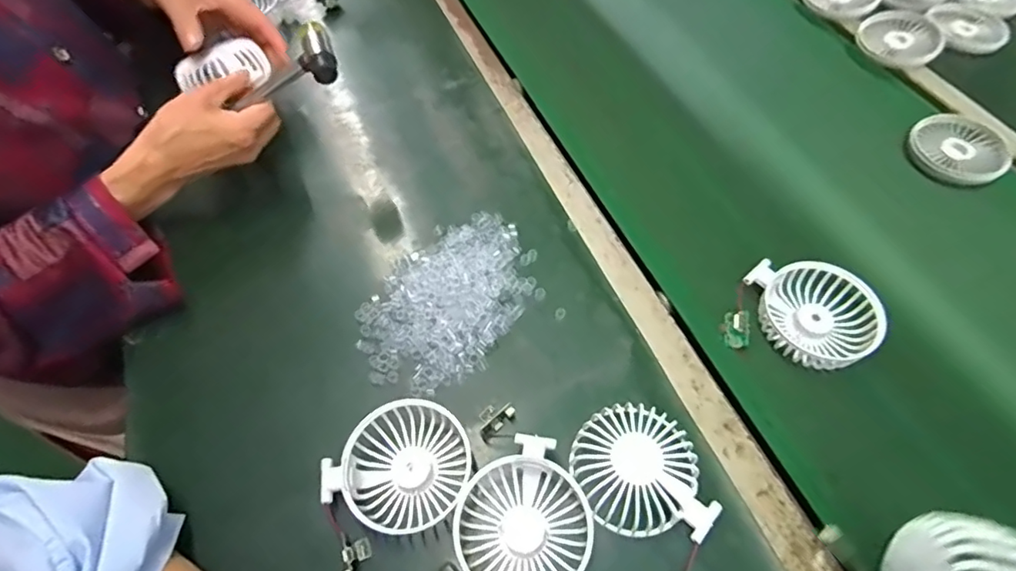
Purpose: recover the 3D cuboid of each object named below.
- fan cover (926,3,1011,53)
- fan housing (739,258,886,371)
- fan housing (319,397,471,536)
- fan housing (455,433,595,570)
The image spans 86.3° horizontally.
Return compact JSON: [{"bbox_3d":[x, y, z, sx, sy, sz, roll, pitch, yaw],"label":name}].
[{"bbox_3d":[0.558,-0.314,0.658,0.087,0.009,0.088,16,60,11],"label":"fan cover"},{"bbox_3d":[0.257,0.023,0.452,0.088,0.026,0.093,-1,58,1],"label":"fan housing"},{"bbox_3d":[-0.074,0.131,0.385,0.085,0.031,0.094,39,66,22],"label":"fan housing"},{"bbox_3d":[0.009,0.163,0.368,0.087,0.033,0.092,-25,61,-14],"label":"fan housing"}]

